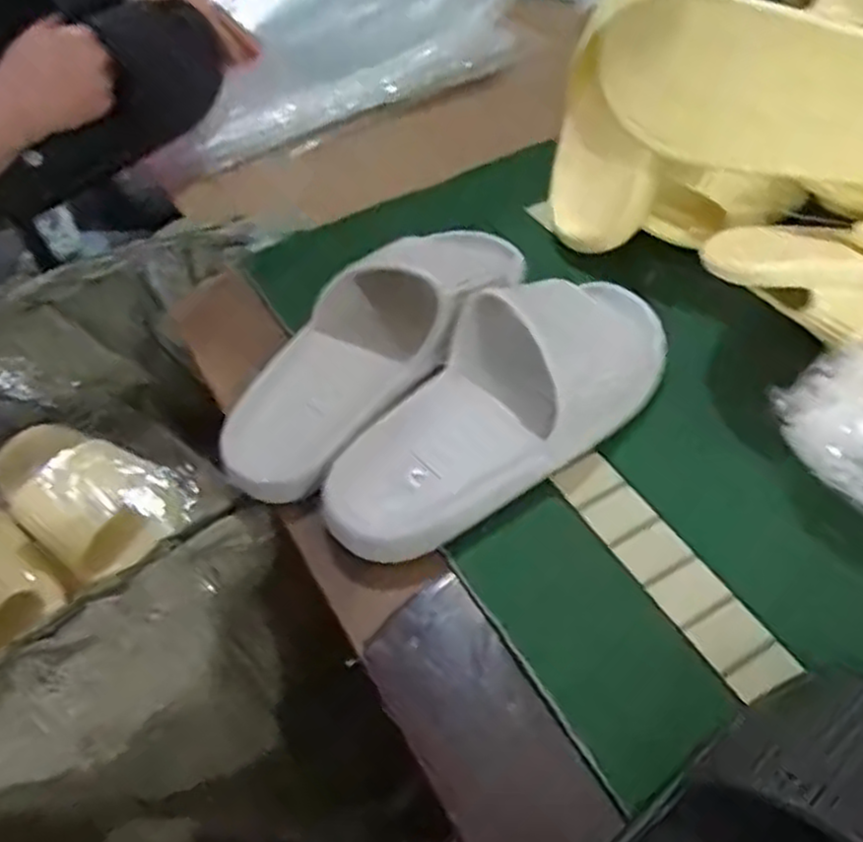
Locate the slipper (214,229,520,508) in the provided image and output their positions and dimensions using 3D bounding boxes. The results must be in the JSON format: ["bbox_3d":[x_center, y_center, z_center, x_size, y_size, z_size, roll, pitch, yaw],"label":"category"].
[{"bbox_3d":[-0.044,-0.065,0.530,0.106,0.063,0.254,32,59,29],"label":"slipper"}]

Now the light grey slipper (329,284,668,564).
[{"bbox_3d":[0.043,-0.013,0.499,0.250,0.079,0.103,-33,53,-21],"label":"light grey slipper"}]

